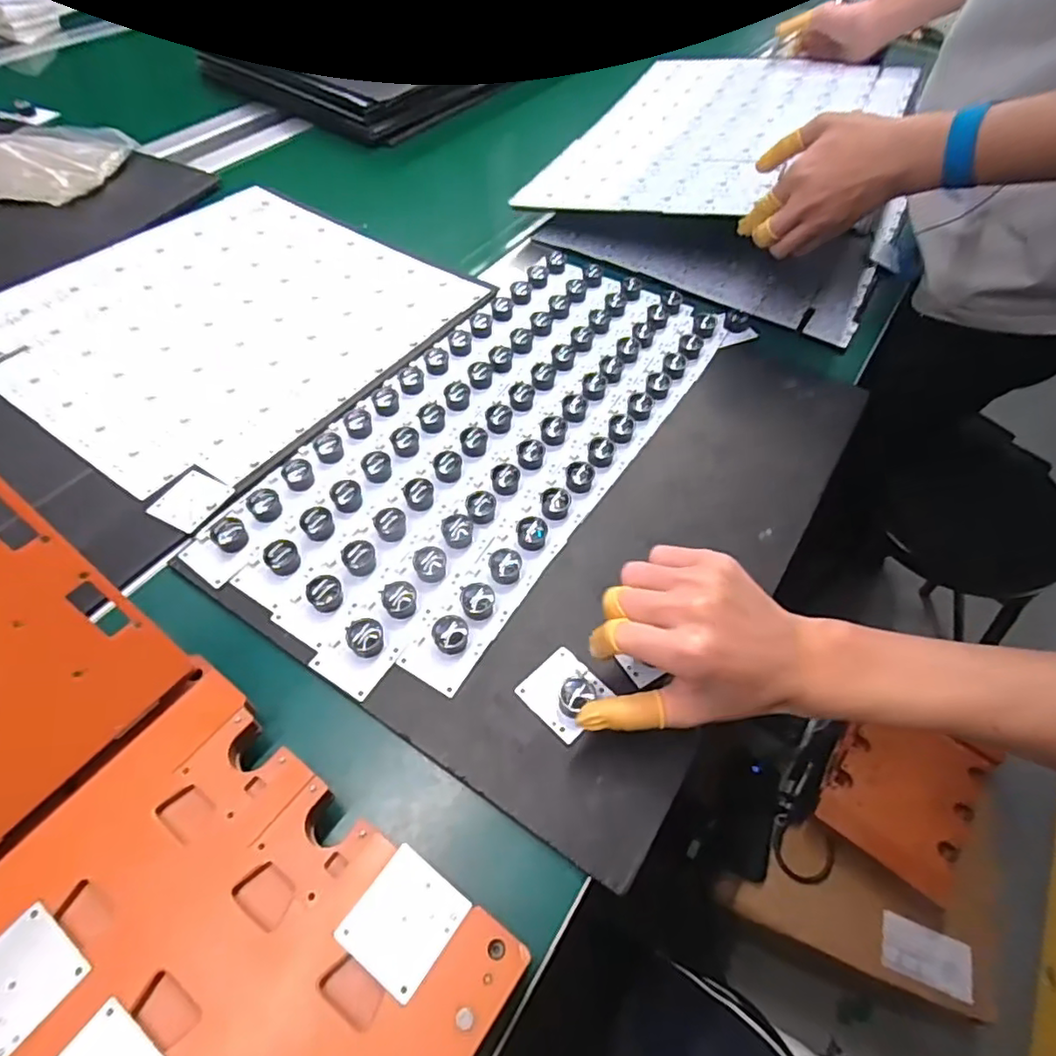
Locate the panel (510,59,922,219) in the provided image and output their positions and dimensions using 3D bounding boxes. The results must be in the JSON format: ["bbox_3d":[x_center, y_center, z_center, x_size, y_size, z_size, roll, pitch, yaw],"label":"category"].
[{"bbox_3d":[0.237,-0.478,0.732,0.349,0.015,0.453,18,56,23],"label":"panel"}]

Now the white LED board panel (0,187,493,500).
[{"bbox_3d":[-0.288,-0.207,0.594,0.338,0.010,0.366,31,59,18],"label":"white LED board panel"}]

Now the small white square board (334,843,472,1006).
[{"bbox_3d":[-0.058,0.184,0.289,0.045,0.004,0.048,32,59,19],"label":"small white square board"}]

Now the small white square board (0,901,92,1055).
[{"bbox_3d":[-0.226,0.201,0.270,0.043,0.006,0.046,32,59,19],"label":"small white square board"}]

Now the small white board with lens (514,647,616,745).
[{"bbox_3d":[0.024,0.099,0.379,0.044,0.022,0.047,-37,66,-25],"label":"small white board with lens"}]

